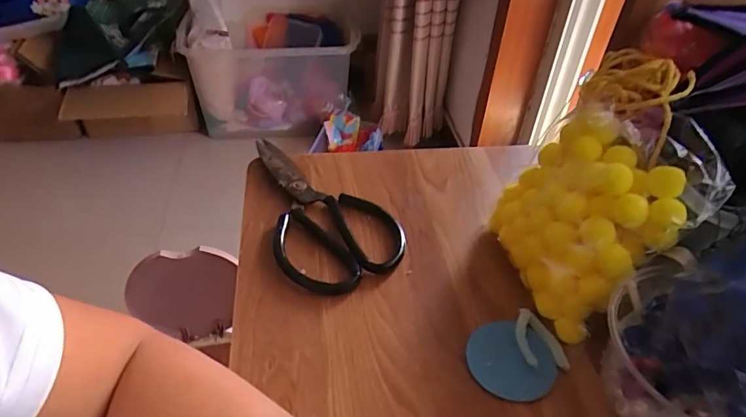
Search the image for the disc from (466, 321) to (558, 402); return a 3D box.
[{"bbox_3d":[0.091,0.099,0.323,0.055,0.005,0.053,0,46,0],"label":"disc"}]

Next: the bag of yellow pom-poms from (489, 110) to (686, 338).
[{"bbox_3d":[0.142,0.008,0.342,0.075,0.117,0.111,-13,44,-17],"label":"bag of yellow pom-poms"}]

